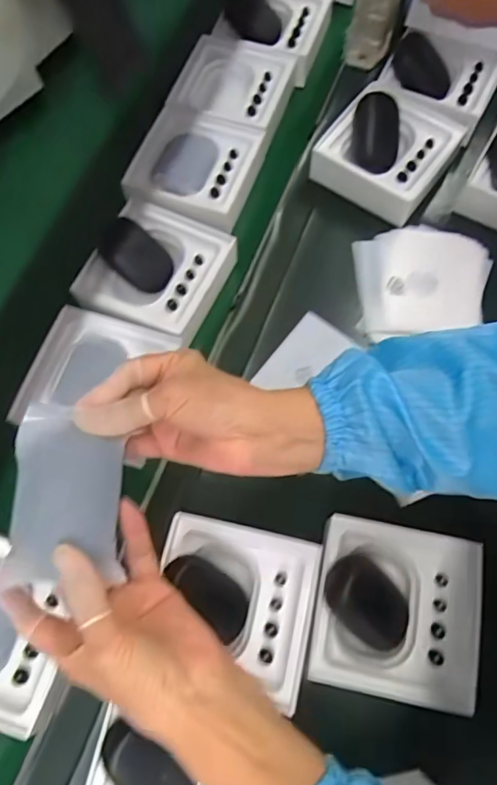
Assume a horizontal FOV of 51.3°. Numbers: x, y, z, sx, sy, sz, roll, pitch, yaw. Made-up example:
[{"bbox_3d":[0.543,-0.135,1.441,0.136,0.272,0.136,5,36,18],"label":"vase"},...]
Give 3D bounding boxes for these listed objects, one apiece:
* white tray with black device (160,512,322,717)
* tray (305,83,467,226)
[{"bbox_3d":[-0.014,0.184,0.451,0.137,0.044,0.133,12,71,5],"label":"white tray with black device"},{"bbox_3d":[0.171,-0.298,0.631,0.137,0.060,0.142,32,74,12],"label":"tray"}]

